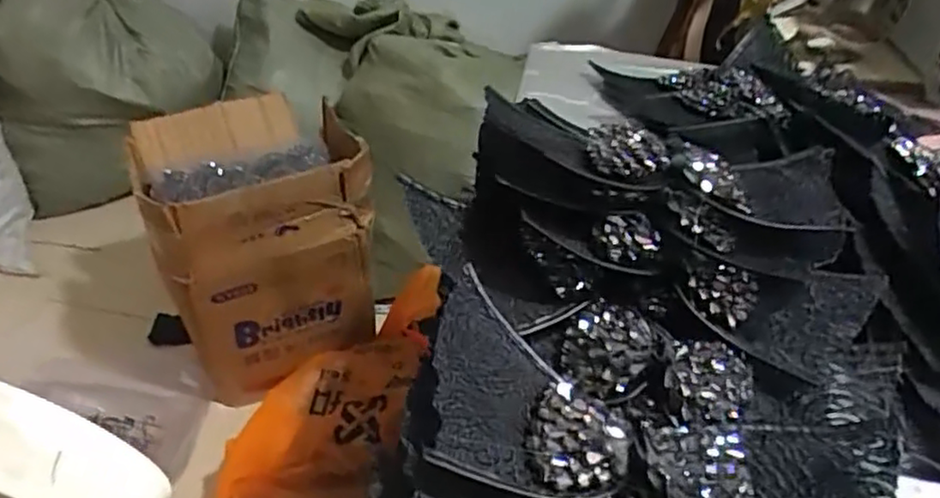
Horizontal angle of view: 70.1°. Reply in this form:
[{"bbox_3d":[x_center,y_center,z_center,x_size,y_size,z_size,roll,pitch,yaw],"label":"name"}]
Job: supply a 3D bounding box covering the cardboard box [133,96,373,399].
[{"bbox_3d":[-0.367,-0.015,1.171,0.324,0.380,0.347,-13,43,-22],"label":"cardboard box"}]

